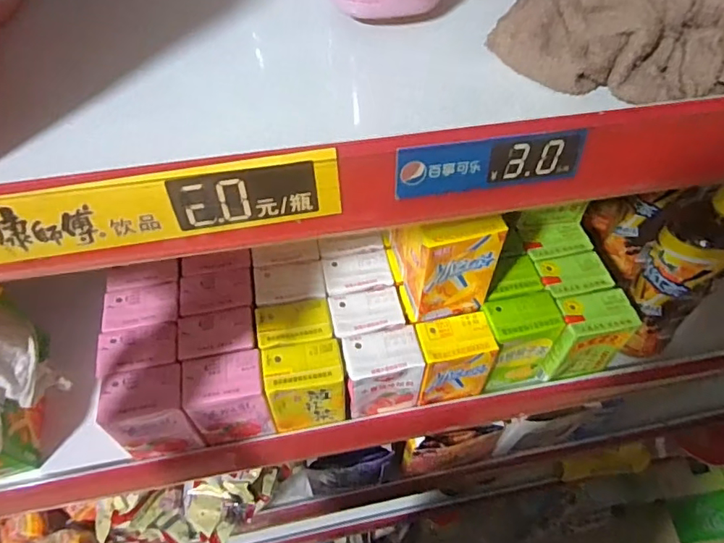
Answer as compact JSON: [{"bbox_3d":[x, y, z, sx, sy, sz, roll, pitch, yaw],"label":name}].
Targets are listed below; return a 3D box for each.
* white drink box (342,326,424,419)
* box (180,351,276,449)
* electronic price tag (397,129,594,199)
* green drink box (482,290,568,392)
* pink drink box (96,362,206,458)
[{"bbox_3d":[0.018,0.094,0.475,0.065,0.084,0.044,-11,58,-7],"label":"white drink box"},{"bbox_3d":[-0.114,0.112,0.462,0.063,0.088,0.047,-8,58,-6],"label":"box"},{"bbox_3d":[0.053,-0.044,0.214,0.078,0.023,0.004,-9,40,-6],"label":"electronic price tag"},{"bbox_3d":[0.143,0.065,0.499,0.068,0.102,0.044,-12,58,-9],"label":"green drink box"},{"bbox_3d":[-0.178,0.122,0.450,0.063,0.087,0.046,-9,58,-6],"label":"pink drink box"}]

